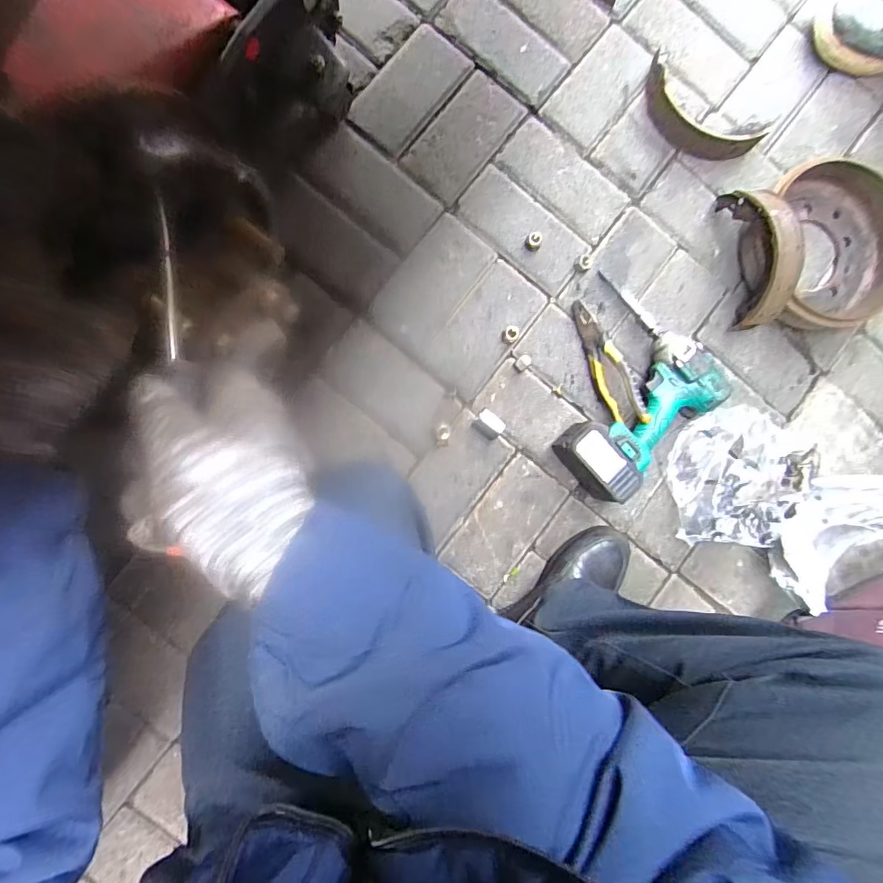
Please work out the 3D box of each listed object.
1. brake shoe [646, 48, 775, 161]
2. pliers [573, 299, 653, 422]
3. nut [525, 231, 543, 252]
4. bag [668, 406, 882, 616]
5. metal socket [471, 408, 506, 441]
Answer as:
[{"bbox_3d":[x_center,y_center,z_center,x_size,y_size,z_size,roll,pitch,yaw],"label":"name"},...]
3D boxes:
[{"bbox_3d":[0.370,-0.481,0.711,0.192,0.047,0.074,43,84,-4],"label":"brake shoe"},{"bbox_3d":[0.231,-0.119,0.693,0.021,0.056,0.175,-18,81,-45],"label":"pliers"},{"bbox_3d":[0.133,-0.287,0.699,0.022,0.019,0.025,33,85,-5],"label":"nut"},{"bbox_3d":[0.488,0.082,0.707,0.321,0.078,0.221,39,84,-4],"label":"bag"},{"bbox_3d":[0.067,-0.023,0.684,0.041,0.025,0.031,40,84,-4],"label":"metal socket"}]

